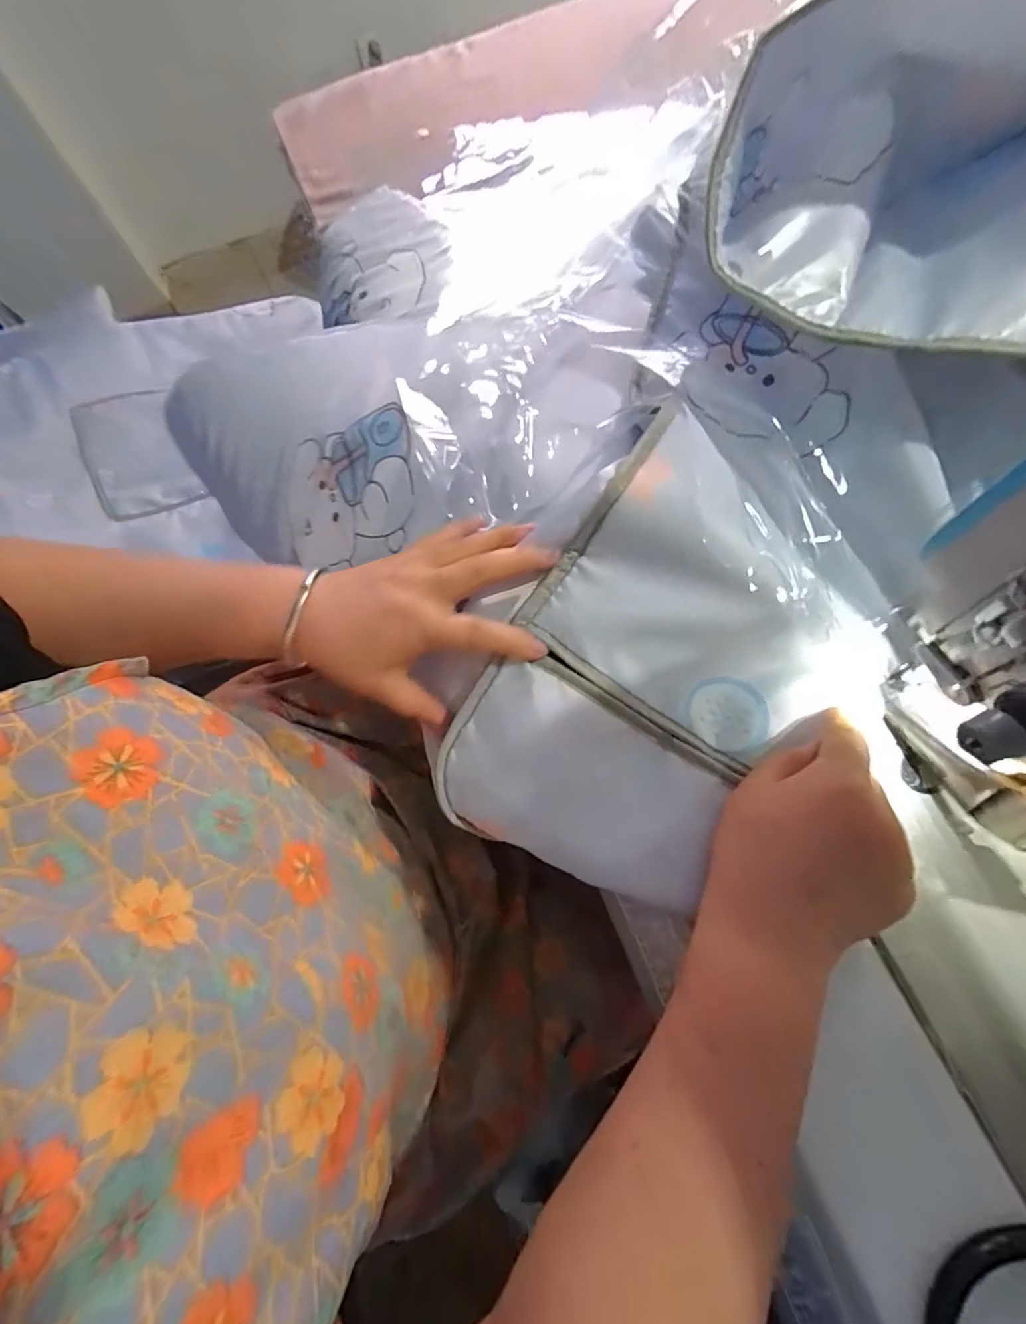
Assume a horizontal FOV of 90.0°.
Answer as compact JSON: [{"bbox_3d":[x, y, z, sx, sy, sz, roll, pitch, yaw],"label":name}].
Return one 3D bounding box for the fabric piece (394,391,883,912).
[{"bbox_3d":[0.077,0.003,0.296,0.190,0.098,0.247,42,72,14],"label":"fabric piece"}]

